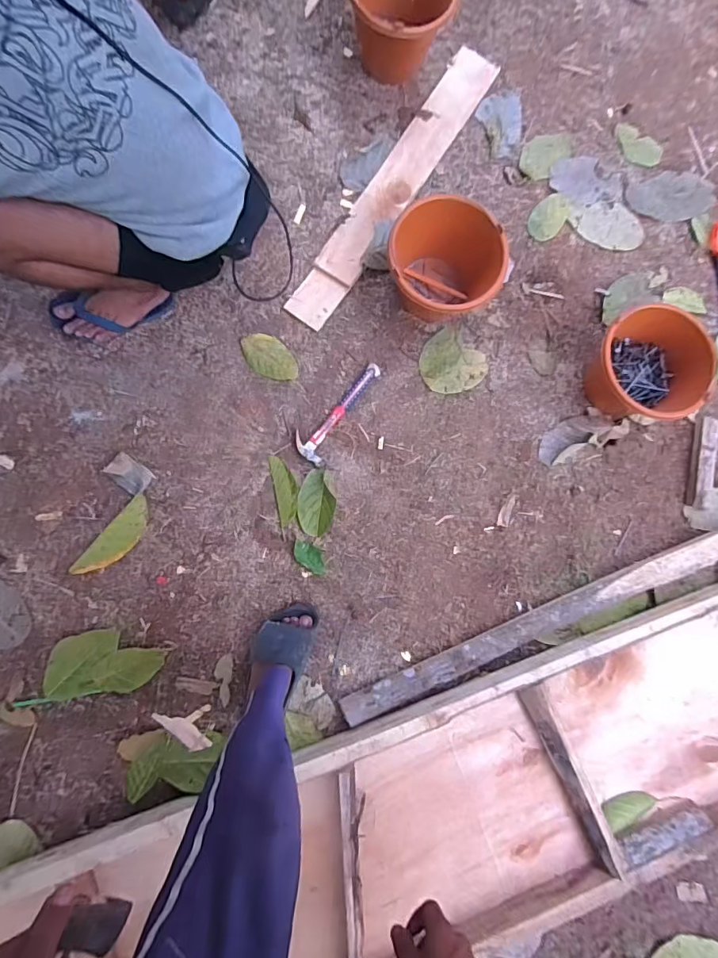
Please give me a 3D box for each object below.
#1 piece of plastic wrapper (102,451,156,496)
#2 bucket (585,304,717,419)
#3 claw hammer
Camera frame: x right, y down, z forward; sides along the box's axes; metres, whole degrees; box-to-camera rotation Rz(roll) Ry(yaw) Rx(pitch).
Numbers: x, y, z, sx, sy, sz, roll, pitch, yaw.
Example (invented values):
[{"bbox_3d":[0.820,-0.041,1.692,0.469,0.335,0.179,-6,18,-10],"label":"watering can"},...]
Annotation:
[{"bbox_3d":[-0.499,-0.010,1.013,0.091,0.018,0.063,34,82,0],"label":"piece of plastic wrapper"},{"bbox_3d":[0.649,-0.245,1.073,0.229,0.161,0.253,-33,87,-8],"label":"bucket"},{"bbox_3d":[-0.046,-0.159,1.071,0.083,0.024,0.268,36,82,0],"label":"claw hammer"}]

